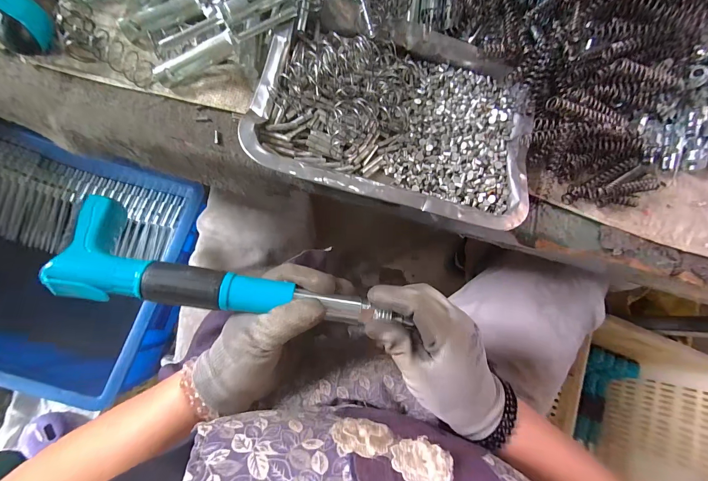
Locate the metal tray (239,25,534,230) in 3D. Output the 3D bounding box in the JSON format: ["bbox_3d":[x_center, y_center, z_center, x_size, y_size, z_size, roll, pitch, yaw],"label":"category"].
[{"bbox_3d":[0.042,-0.117,0.289,0.251,0.031,0.181,14,77,-6],"label":"metal tray"}]

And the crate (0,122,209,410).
[{"bbox_3d":[-0.428,0.010,0.418,0.381,0.120,0.288,17,77,-5],"label":"crate"}]

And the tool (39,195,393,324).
[{"bbox_3d":[-0.116,0.031,0.279,0.284,0.066,0.076,14,85,1],"label":"tool"}]

